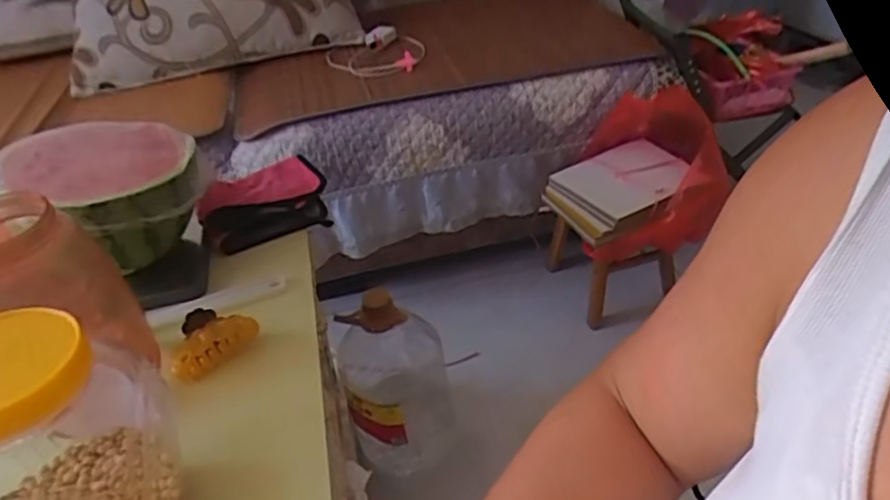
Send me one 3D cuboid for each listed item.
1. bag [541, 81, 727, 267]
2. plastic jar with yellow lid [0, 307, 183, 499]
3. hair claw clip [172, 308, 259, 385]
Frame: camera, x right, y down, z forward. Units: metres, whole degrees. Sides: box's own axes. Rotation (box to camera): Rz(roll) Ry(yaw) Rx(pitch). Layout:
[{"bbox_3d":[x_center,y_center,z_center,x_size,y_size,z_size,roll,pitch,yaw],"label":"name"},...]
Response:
[{"bbox_3d":[0.348,-0.147,1.201,0.295,0.188,0.291,-1,37,8],"label":"bag"},{"bbox_3d":[-0.266,0.131,0.437,0.141,0.187,0.154,-4,36,3],"label":"plastic jar with yellow lid"},{"bbox_3d":[-0.230,0.087,0.622,0.051,0.033,0.088,25,46,35],"label":"hair claw clip"}]

